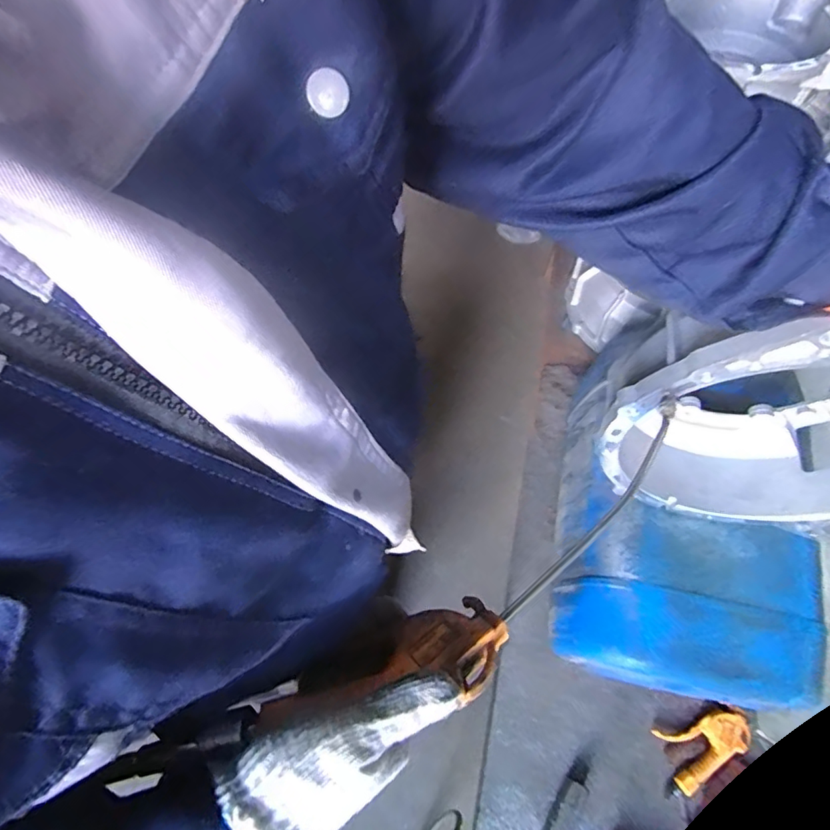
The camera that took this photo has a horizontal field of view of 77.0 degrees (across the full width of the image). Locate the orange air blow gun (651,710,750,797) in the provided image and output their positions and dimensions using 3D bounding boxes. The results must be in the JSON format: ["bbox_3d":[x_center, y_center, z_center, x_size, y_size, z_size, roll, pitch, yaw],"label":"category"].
[{"bbox_3d":[0.413,0.471,0.736,0.121,0.026,0.076,-16,69,-7],"label":"orange air blow gun"}]

